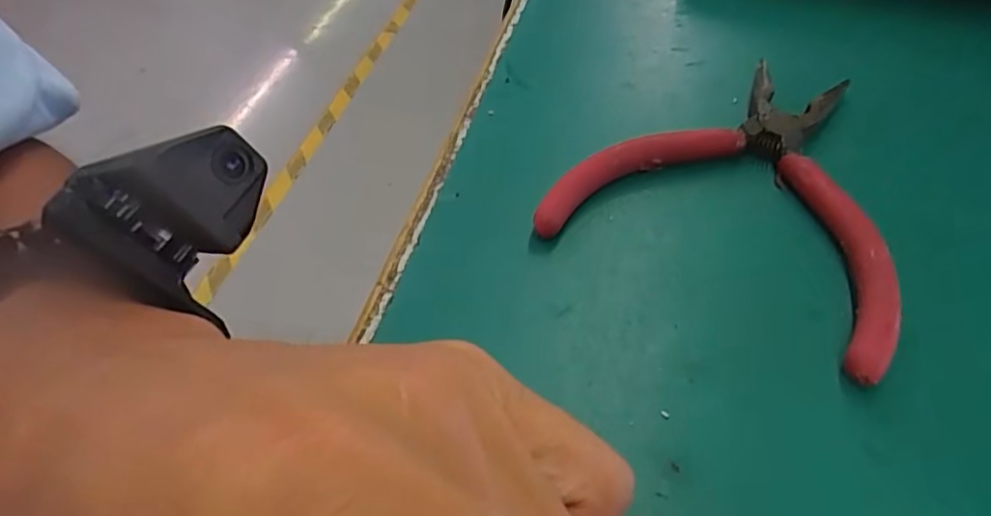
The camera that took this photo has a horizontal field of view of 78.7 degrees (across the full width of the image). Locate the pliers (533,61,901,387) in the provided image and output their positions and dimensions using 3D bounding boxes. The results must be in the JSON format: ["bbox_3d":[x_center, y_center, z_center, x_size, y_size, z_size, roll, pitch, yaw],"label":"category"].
[{"bbox_3d":[0.079,-0.023,0.183,0.093,0.011,0.104,28,57,23],"label":"pliers"}]

